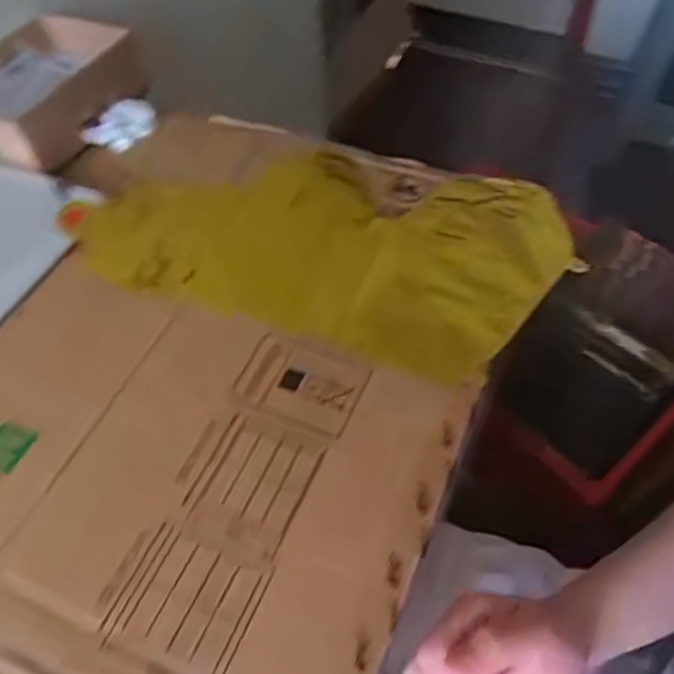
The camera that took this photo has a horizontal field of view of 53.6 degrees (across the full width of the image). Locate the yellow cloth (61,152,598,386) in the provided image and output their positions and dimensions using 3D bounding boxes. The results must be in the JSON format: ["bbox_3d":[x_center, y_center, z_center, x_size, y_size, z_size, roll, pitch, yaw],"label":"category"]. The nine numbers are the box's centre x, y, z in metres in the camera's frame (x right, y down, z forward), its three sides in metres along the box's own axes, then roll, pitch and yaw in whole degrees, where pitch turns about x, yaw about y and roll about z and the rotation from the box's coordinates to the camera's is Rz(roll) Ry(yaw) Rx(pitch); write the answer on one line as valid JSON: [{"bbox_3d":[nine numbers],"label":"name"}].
[{"bbox_3d":[-0.016,-0.089,0.612,0.418,0.078,0.190,11,54,11],"label":"yellow cloth"}]

